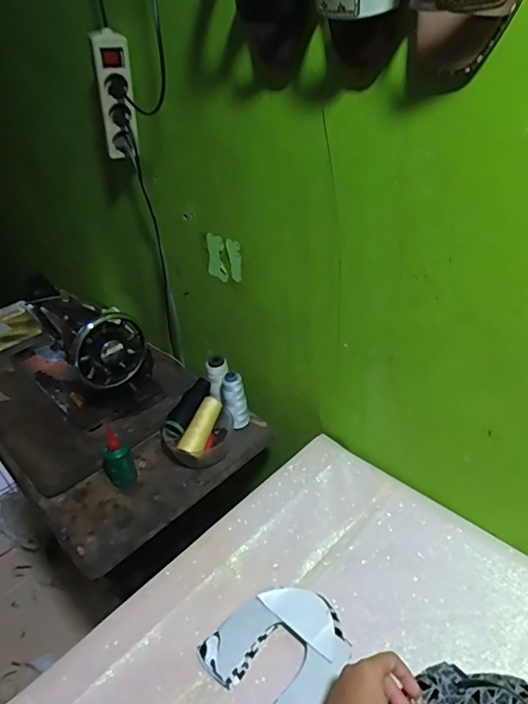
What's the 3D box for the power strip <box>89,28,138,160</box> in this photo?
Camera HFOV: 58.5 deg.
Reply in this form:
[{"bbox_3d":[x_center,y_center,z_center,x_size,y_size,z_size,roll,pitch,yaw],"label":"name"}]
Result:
[{"bbox_3d":[-0.244,-0.412,0.779,0.058,0.205,0.047,-24,58,-24],"label":"power strip"}]

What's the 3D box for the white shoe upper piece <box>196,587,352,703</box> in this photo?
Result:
[{"bbox_3d":[0.019,0.347,0.558,0.147,0.026,0.146,24,44,37],"label":"white shoe upper piece"}]

